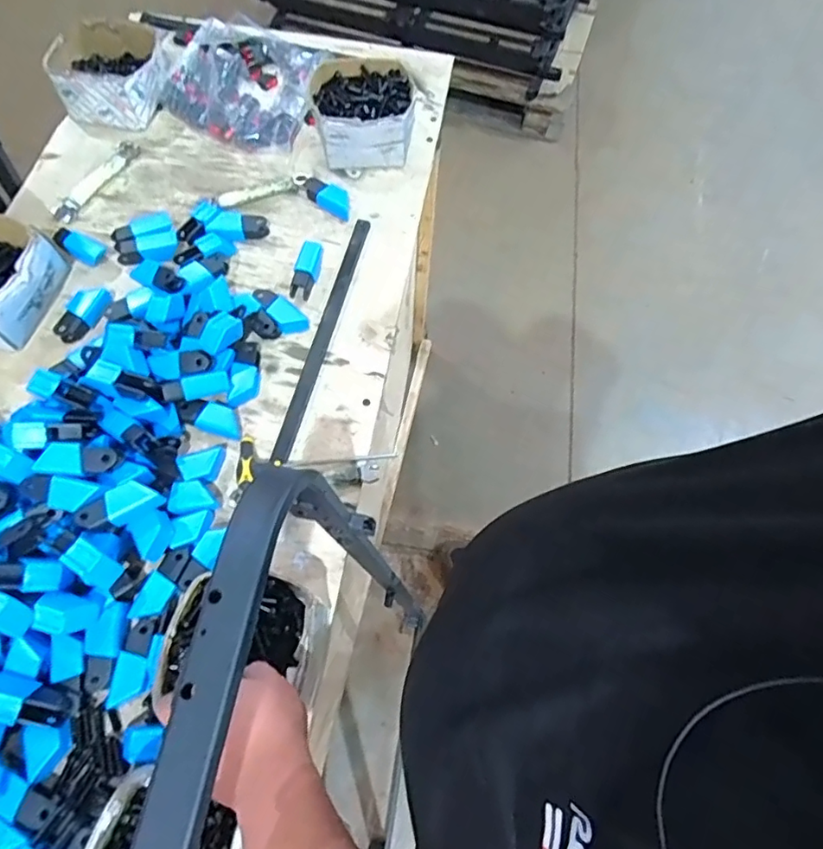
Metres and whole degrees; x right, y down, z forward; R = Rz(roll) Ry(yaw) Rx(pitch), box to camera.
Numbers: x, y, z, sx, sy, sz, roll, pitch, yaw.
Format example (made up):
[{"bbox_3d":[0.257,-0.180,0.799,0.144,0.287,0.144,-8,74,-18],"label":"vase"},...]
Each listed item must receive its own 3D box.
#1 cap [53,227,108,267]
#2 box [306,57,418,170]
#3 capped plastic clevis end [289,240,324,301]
[{"bbox_3d":[-0.466,-0.248,0.778,0.066,0.021,0.039,20,106,-16],"label":"cap"},{"bbox_3d":[-0.076,-0.492,0.879,0.157,0.078,0.169,-6,66,-6],"label":"box"},{"bbox_3d":[-0.145,-0.217,0.776,0.031,0.031,0.088,14,66,3],"label":"capped plastic clevis end"}]

